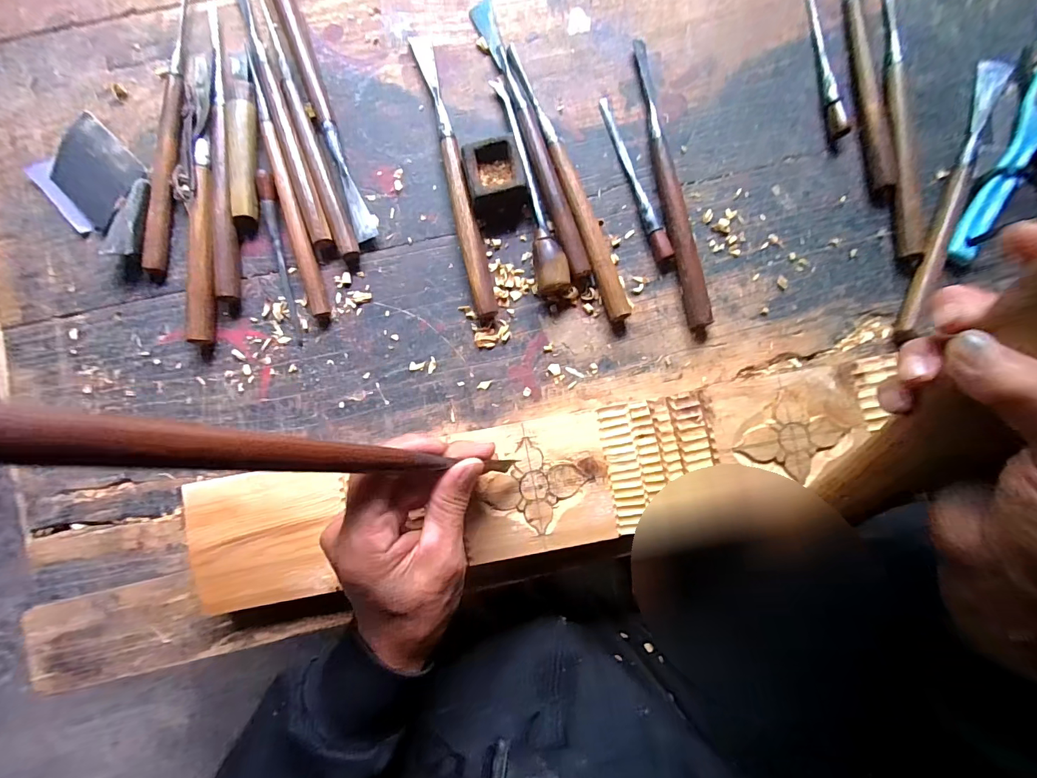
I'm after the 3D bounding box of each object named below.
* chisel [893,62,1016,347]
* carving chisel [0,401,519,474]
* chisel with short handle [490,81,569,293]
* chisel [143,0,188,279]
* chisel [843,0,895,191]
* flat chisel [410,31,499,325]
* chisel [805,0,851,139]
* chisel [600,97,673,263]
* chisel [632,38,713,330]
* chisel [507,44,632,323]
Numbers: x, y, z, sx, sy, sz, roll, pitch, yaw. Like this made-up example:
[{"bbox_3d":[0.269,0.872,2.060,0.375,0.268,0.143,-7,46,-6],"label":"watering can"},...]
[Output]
[{"bbox_3d":[0.367,-0.164,0.371,0.022,0.016,0.278,26,86,1],"label":"chisel"},{"bbox_3d":[-0.082,0.033,0.212,0.014,0.256,0.018,10,85,37],"label":"carving chisel"},{"bbox_3d":[0.011,-0.172,0.363,0.028,0.029,0.197,-11,86,-1],"label":"chisel with short handle"},{"bbox_3d":[-0.297,-0.222,0.372,0.019,0.011,0.253,2,86,0],"label":"chisel"},{"bbox_3d":[0.299,-0.297,0.381,0.020,0.013,0.250,-5,86,-1],"label":"chisel"},{"bbox_3d":[-0.055,-0.182,0.369,0.018,0.017,0.250,-14,86,-1],"label":"flat chisel"},{"bbox_3d":[0.267,-0.294,0.381,0.012,0.011,0.152,-9,86,-1],"label":"chisel"},{"bbox_3d":[0.100,-0.181,0.373,0.012,0.012,0.152,-18,87,-2],"label":"chisel"},{"bbox_3d":[0.130,-0.177,0.370,0.020,0.016,0.254,-9,86,-1],"label":"chisel"},{"bbox_3d":[0.041,-0.174,0.369,0.020,0.018,0.249,-21,87,-2],"label":"chisel"}]

